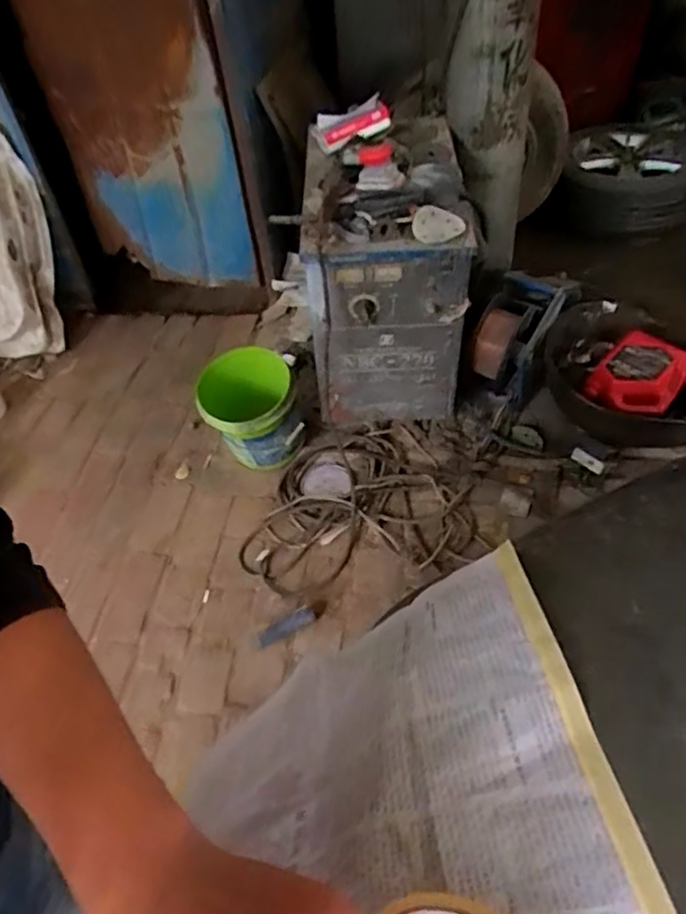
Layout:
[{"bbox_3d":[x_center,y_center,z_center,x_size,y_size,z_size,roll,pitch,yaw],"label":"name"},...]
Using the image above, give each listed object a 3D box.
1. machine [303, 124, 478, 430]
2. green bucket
[{"bbox_3d":[0.117,-0.477,1.735,0.399,0.671,0.515,-2,48,5],"label":"machine"},{"bbox_3d":[-0.254,-0.112,1.772,0.256,0.273,0.275,-3,47,4],"label":"green bucket"}]

